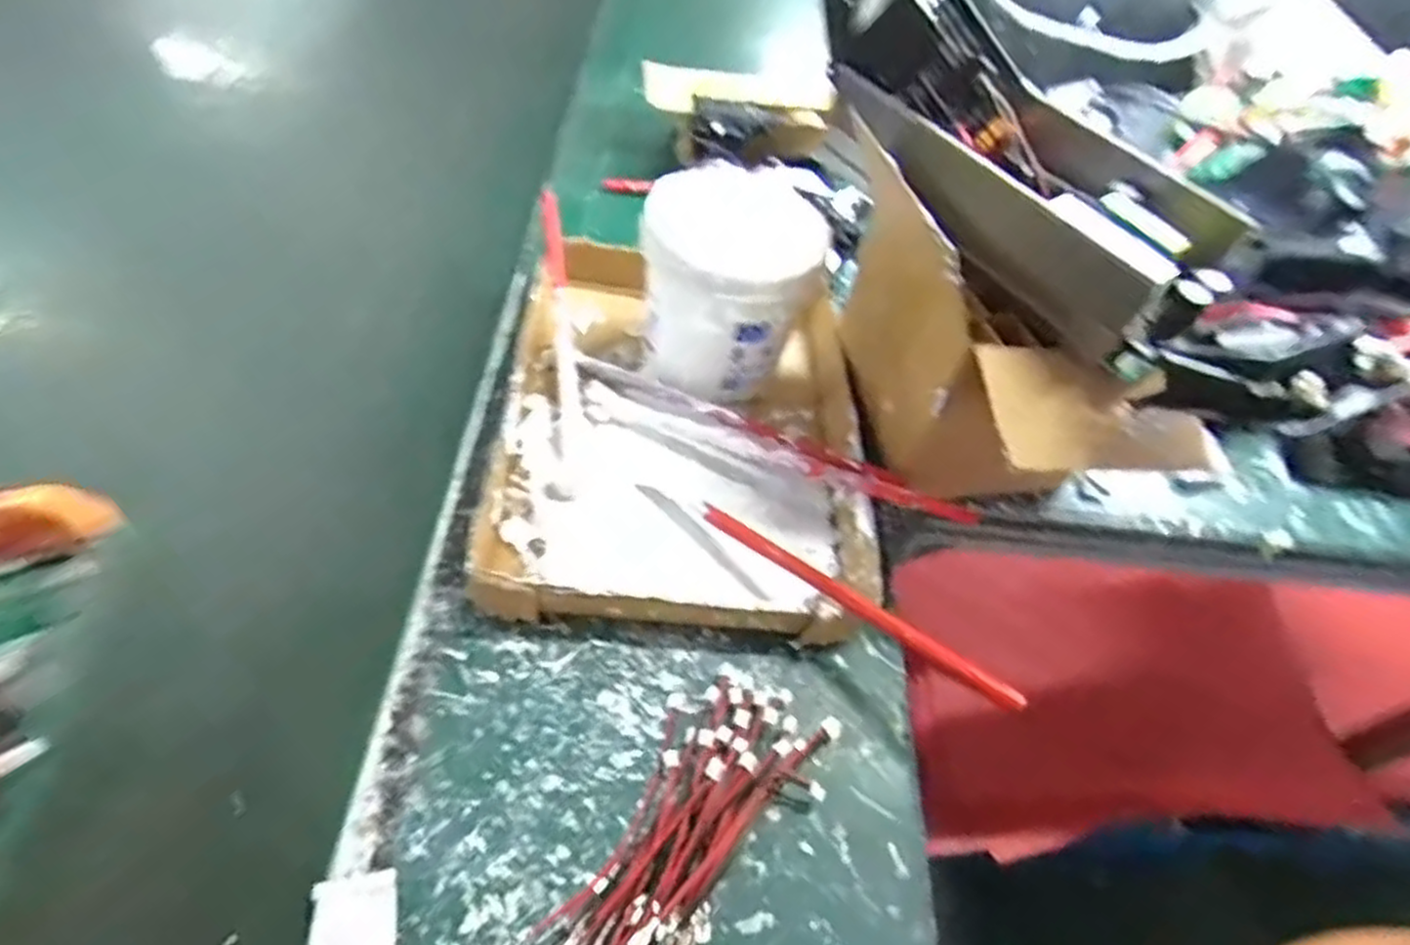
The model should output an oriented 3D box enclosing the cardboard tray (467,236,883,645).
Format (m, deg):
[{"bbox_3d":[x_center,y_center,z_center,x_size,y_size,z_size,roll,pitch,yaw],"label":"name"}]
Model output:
[{"bbox_3d":[-0.015,-0.043,0.543,0.241,0.046,0.329,5,52,-6],"label":"cardboard tray"}]

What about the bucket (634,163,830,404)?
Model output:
[{"bbox_3d":[0.016,-0.126,0.548,0.113,0.116,0.106,5,52,-6],"label":"bucket"}]

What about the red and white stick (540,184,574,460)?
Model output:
[{"bbox_3d":[-0.107,-0.115,0.571,0.016,0.020,0.231,-4,63,-10],"label":"red and white stick"}]

